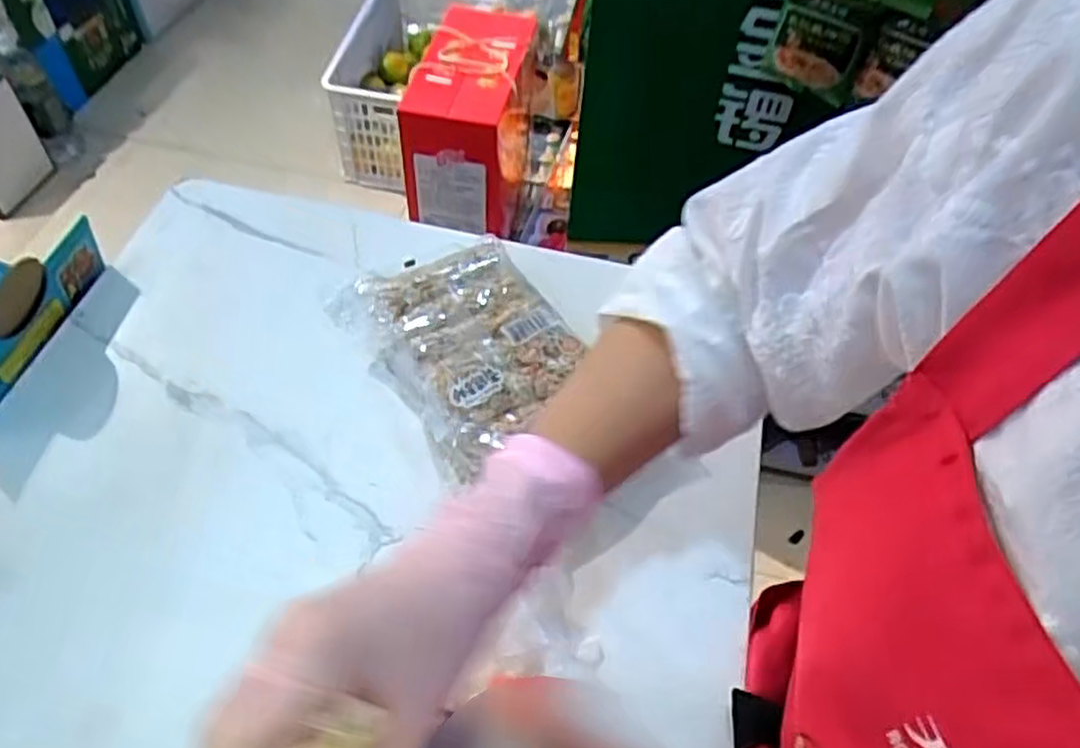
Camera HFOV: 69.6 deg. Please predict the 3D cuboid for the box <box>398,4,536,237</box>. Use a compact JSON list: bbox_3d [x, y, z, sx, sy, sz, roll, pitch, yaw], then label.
[{"bbox_3d":[-0.114,-0.443,1.317,0.157,0.220,0.355,10,54,4],"label":"box"}]

